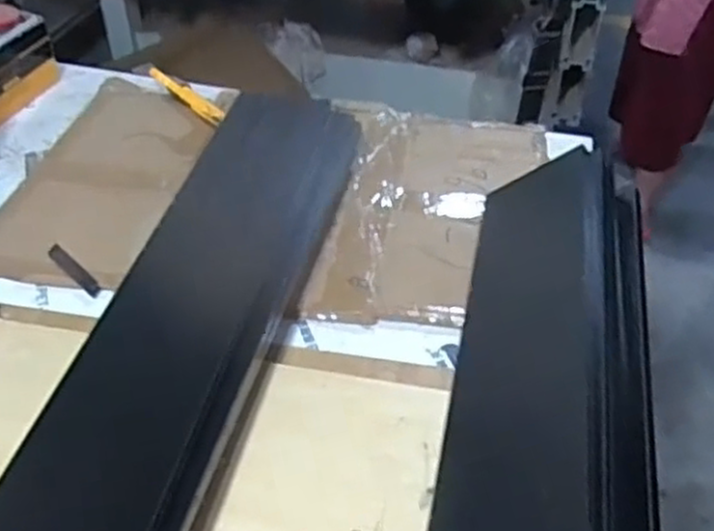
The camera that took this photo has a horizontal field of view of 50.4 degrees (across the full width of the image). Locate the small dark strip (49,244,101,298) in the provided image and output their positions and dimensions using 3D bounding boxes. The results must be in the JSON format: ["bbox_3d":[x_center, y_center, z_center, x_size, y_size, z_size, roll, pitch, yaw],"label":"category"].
[{"bbox_3d":[-0.309,0.004,0.826,0.016,0.006,0.100,-33,54,-32],"label":"small dark strip"}]

